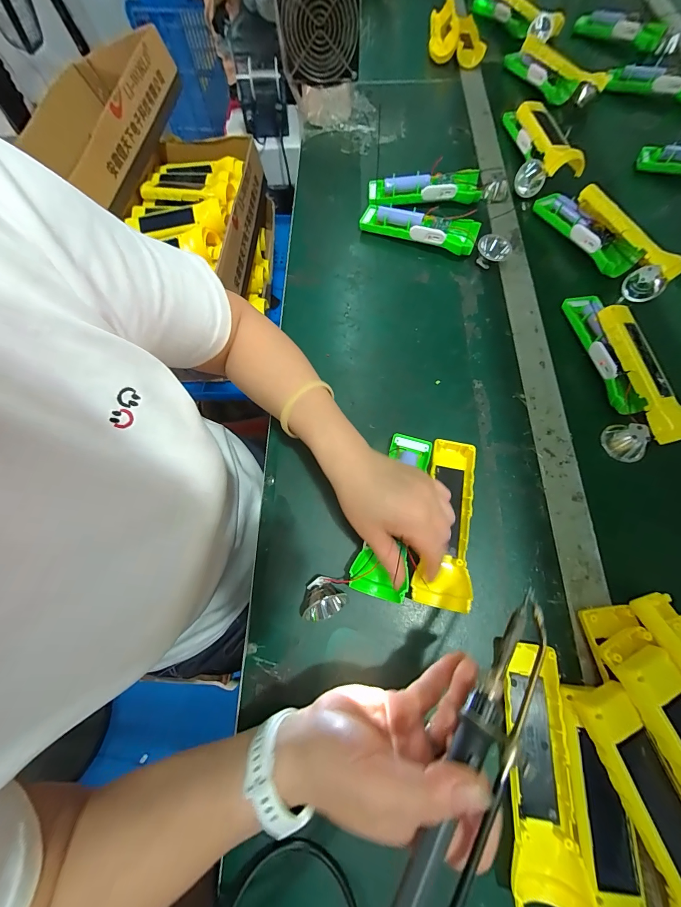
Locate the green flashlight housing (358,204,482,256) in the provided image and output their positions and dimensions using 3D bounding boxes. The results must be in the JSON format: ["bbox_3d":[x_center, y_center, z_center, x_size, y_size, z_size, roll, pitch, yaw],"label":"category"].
[{"bbox_3d":[0.110,-0.322,0.466,0.164,0.034,0.040,20,71,10],"label":"green flashlight housing"}]

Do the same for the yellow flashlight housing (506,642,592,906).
[{"bbox_3d":[0.154,0.244,0.256,0.047,0.024,0.162,6,69,5],"label":"yellow flashlight housing"}]

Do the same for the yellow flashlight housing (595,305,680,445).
[{"bbox_3d":[0.337,-0.090,0.366,0.046,0.042,0.164,-13,69,-2],"label":"yellow flashlight housing"}]

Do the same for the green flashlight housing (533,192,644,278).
[{"bbox_3d":[0.338,-0.315,0.461,0.036,0.028,0.165,-27,70,-8],"label":"green flashlight housing"}]

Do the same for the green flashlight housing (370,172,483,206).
[{"bbox_3d":[0.124,-0.393,0.490,0.161,0.032,0.046,0,69,3],"label":"green flashlight housing"}]

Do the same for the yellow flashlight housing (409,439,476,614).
[{"bbox_3d":[0.103,0.064,0.324,0.050,0.026,0.163,10,68,6],"label":"yellow flashlight housing"}]

